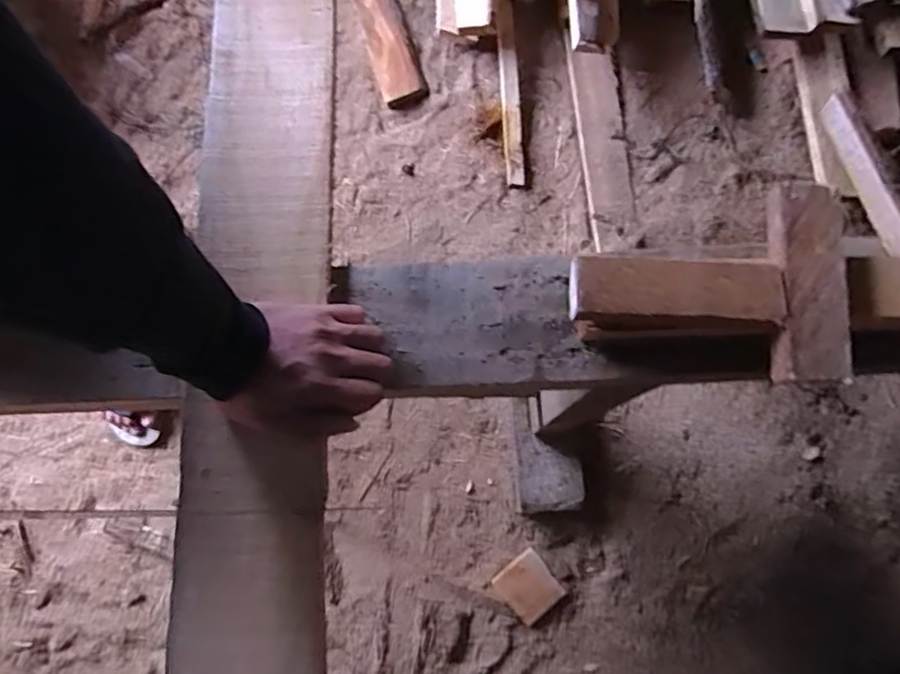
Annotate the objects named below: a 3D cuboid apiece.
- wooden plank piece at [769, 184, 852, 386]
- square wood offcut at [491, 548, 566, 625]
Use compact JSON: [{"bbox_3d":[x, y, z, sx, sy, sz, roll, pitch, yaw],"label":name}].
[{"bbox_3d":[0.246,-0.037,0.401,0.043,0.017,0.138,4,76,1],"label":"wooden plank piece"},{"bbox_3d":[0.145,0.464,1.089,0.094,0.020,0.102,-39,80,-9],"label":"square wood offcut"}]

